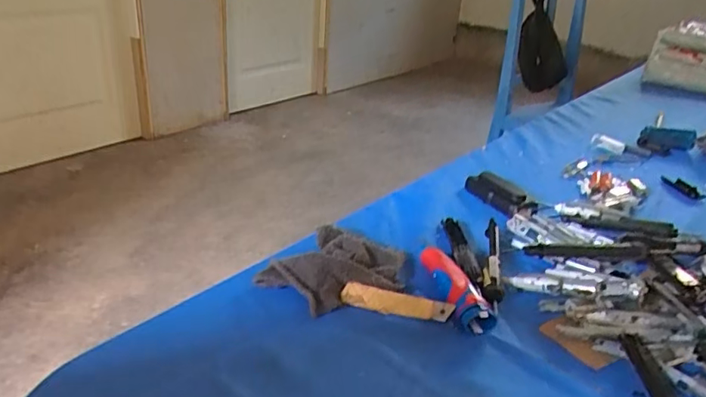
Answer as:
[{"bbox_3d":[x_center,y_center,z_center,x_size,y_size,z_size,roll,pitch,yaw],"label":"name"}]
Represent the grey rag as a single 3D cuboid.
[{"bbox_3d":[-0.011,0.069,0.585,0.127,0.032,0.136,19,31,28],"label":"grey rag"}]

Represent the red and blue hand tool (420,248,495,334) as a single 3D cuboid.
[{"bbox_3d":[0.105,0.090,0.572,0.039,0.031,0.122,-4,28,-13],"label":"red and blue hand tool"}]

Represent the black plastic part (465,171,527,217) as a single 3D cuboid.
[{"bbox_3d":[0.196,-0.011,0.770,0.039,0.022,0.104,-11,31,-26],"label":"black plastic part"}]

